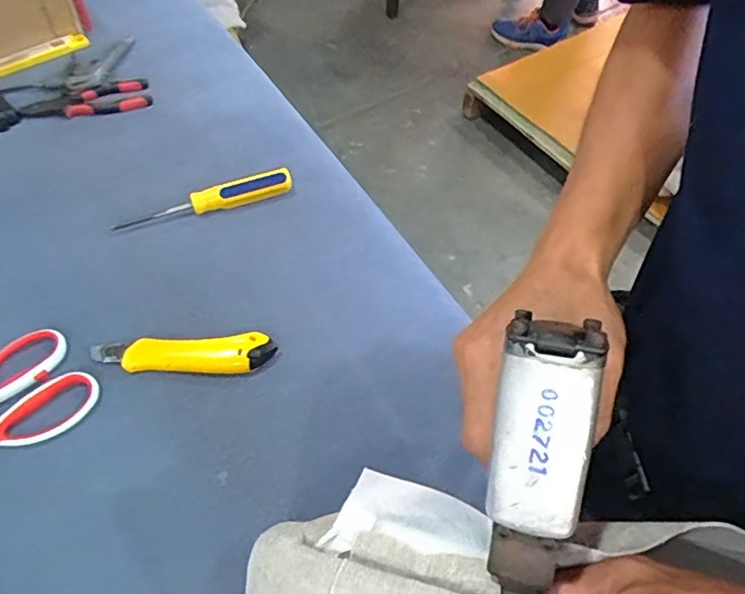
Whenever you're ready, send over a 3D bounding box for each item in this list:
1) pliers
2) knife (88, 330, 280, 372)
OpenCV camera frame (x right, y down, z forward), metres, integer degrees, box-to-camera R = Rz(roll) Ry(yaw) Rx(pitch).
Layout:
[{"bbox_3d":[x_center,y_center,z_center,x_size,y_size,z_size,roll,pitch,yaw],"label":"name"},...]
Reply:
[{"bbox_3d":[-0.376,-0.257,0.735,0.155,0.013,0.052,-18,58,-15],"label":"pliers"},{"bbox_3d":[-0.179,0.051,0.525,0.168,0.018,0.039,0,55,-4],"label":"knife"}]

